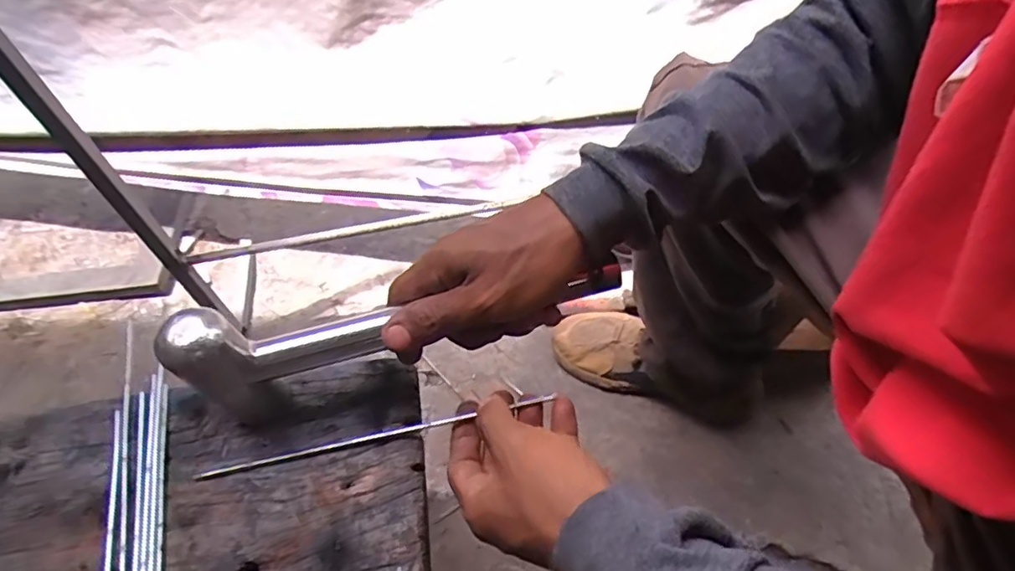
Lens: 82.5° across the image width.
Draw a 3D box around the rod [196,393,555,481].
[{"bbox_3d":[-0.082,0.094,0.362,0.217,0.007,0.006,-12,55,-4],"label":"rod"}]

